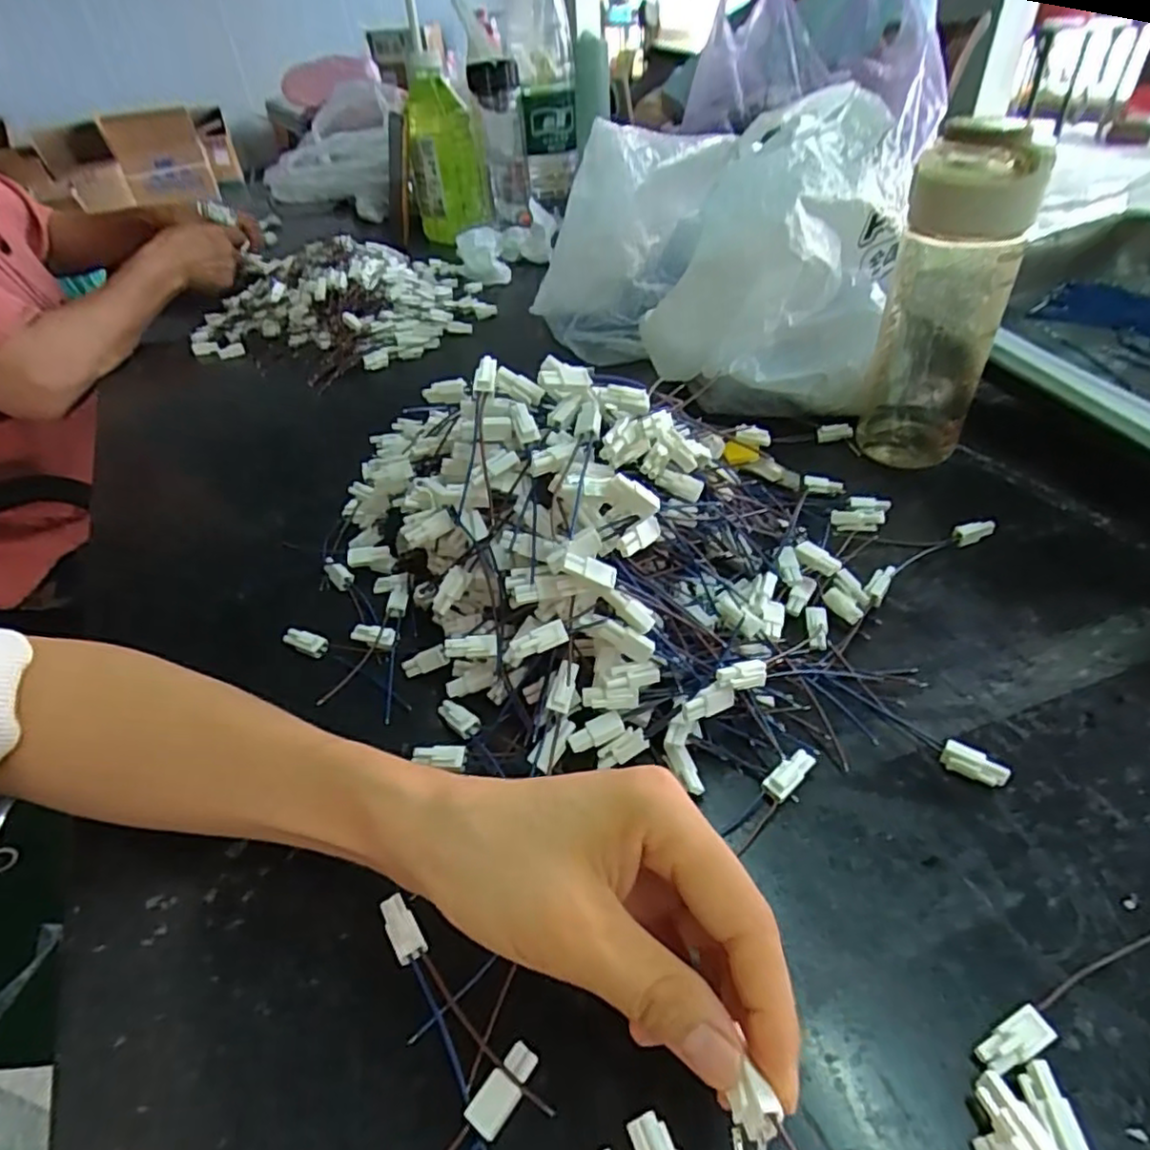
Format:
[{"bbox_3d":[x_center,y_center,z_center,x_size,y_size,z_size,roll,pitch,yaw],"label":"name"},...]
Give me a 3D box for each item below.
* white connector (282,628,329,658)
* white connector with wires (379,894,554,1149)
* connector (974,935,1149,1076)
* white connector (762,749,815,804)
[{"bbox_3d":[-0.147,0.037,0.365,0.025,0.010,0.009,11,44,17],"label":"white connector"},{"bbox_3d":[-0.042,0.148,0.232,0.023,0.011,0.093,-25,45,-22],"label":"white connector with wires"},{"bbox_3d":[0.174,0.138,0.224,0.099,0.009,0.011,-19,43,-15],"label":"connector"},{"bbox_3d":[0.093,0.086,0.287,0.026,0.007,0.010,-39,50,-14],"label":"white connector"}]

